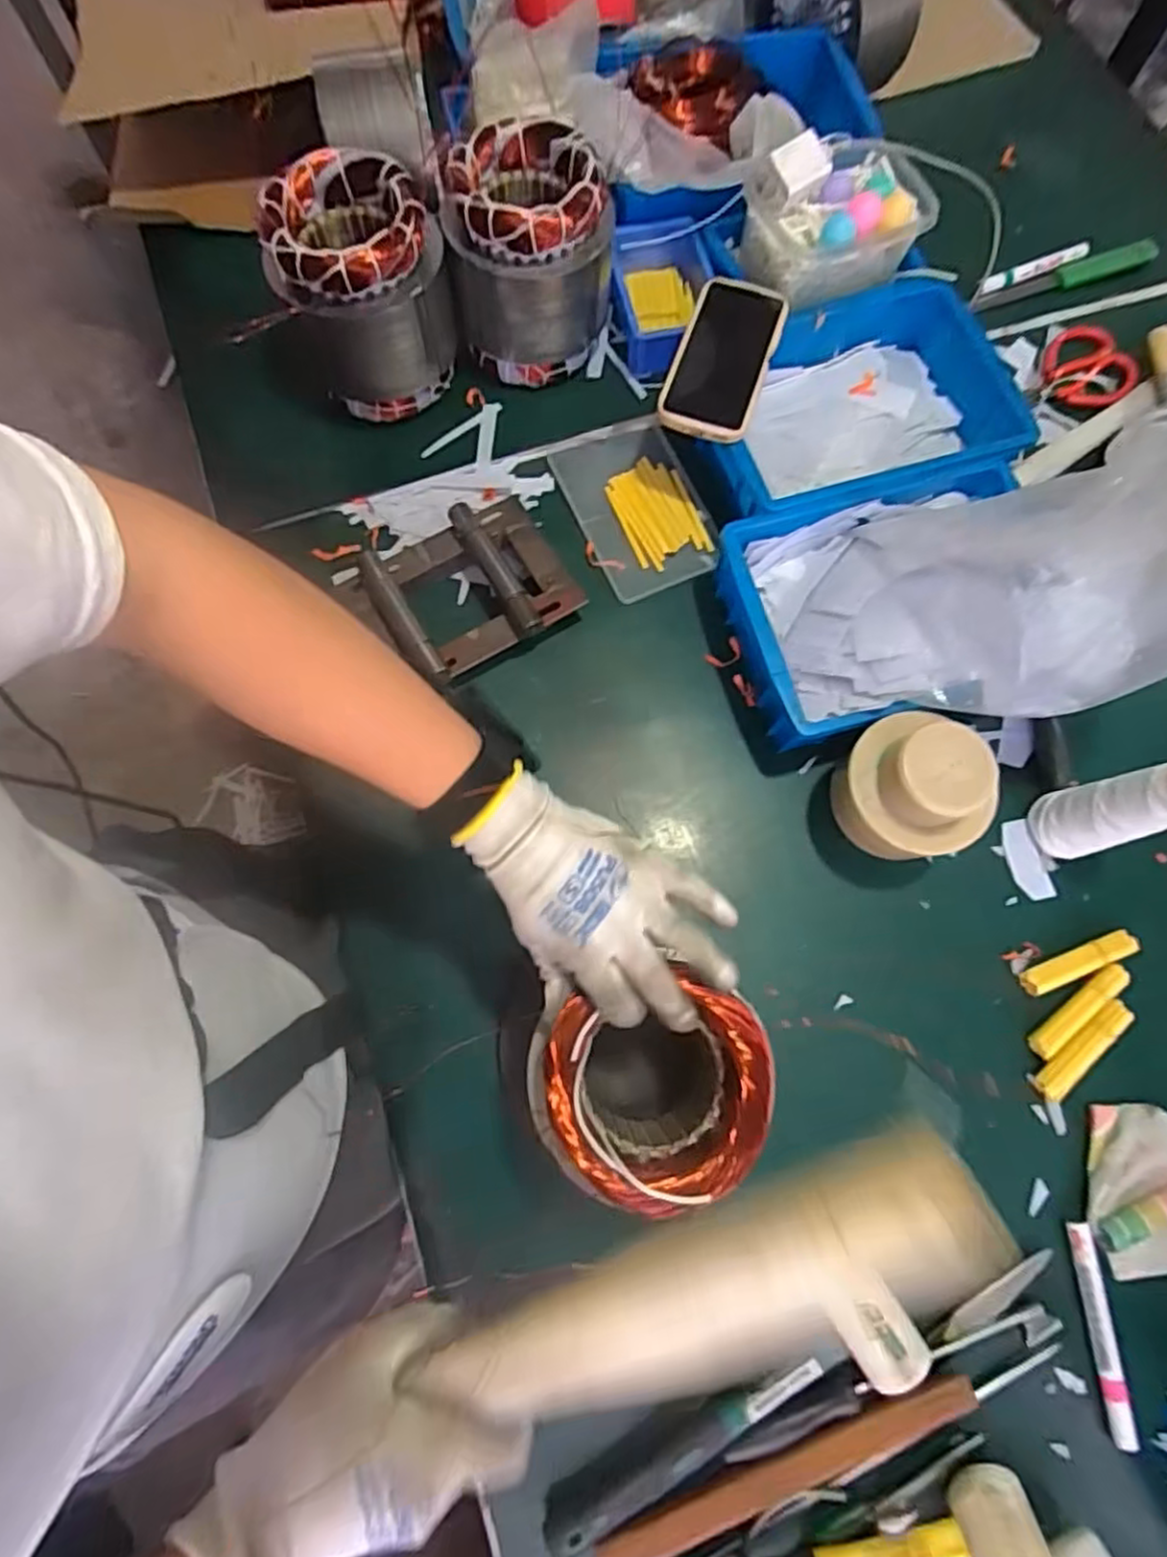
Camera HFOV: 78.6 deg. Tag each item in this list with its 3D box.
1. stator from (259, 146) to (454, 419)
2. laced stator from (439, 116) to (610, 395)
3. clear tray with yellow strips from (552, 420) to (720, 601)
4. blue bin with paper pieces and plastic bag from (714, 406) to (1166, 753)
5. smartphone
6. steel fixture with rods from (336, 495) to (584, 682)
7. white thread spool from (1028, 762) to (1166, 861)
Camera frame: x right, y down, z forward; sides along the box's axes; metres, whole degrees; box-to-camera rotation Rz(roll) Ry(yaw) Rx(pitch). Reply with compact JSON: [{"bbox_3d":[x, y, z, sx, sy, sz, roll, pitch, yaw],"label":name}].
[{"bbox_3d":[-0.195,-0.439,0.660,0.135,0.168,0.126,0,74,-1],"label":"stator"},{"bbox_3d":[-0.050,-0.484,0.676,0.146,0.164,0.128,-3,74,-2],"label":"laced stator"},{"bbox_3d":[0.053,-0.265,0.702,0.117,0.014,0.177,-23,76,-7],"label":"clear tray with yellow strips"},{"bbox_3d":[0.276,-0.150,0.550,0.265,0.256,0.238,-14,75,-5],"label":"blue bin with paper pieces and plastic bag"},{"bbox_3d":[0.126,-0.381,0.644,0.083,0.016,0.174,19,75,4],"label":"smartphone"},{"bbox_3d":[-0.109,-0.171,0.653,0.183,0.048,0.139,-31,77,-9],"label":"steel fixture with rods"},{"bbox_3d":[0.415,0.023,0.550,0.049,0.167,0.053,0,74,-1],"label":"white thread spool"}]

